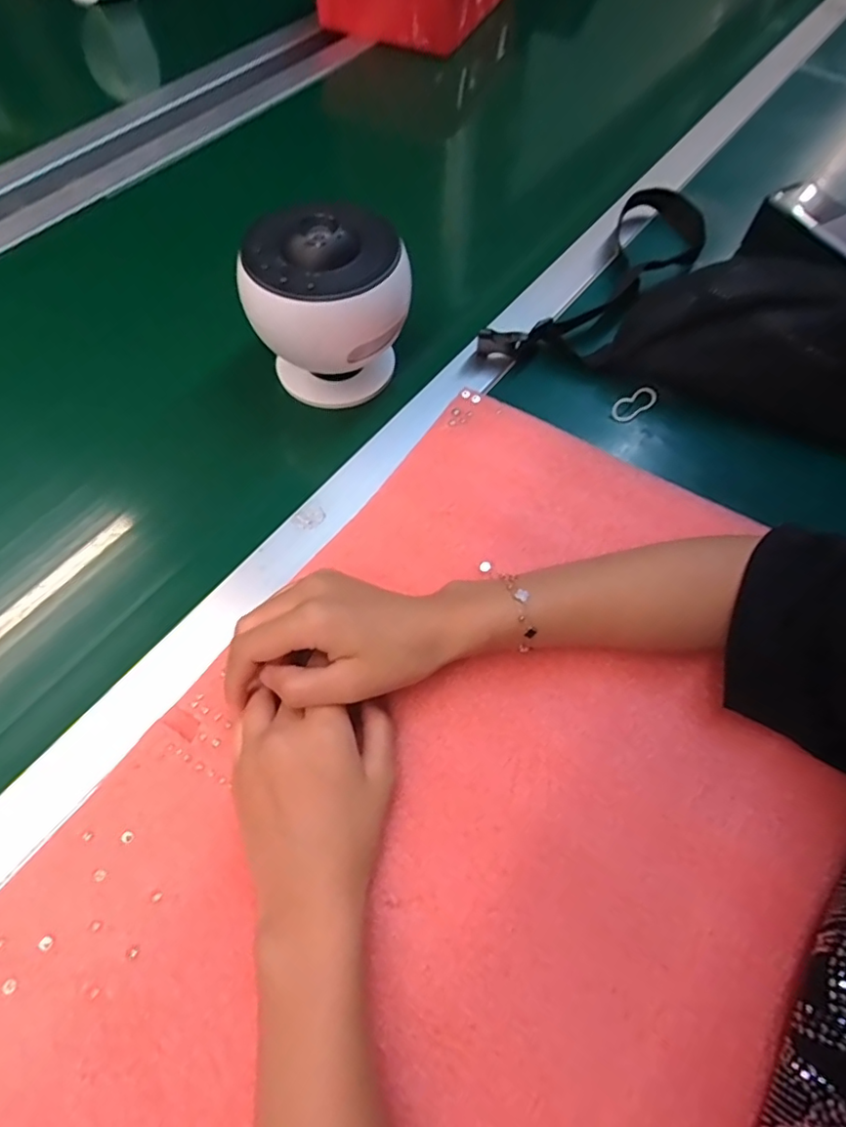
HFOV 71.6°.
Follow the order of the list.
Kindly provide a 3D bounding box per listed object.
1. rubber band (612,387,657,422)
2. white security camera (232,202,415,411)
[{"bbox_3d":[0.166,-0.126,0.458,0.038,0.009,0.018,-28,64,-16],"label":"rubber band"},{"bbox_3d":[-0.067,-0.182,0.427,0.110,0.125,0.094,-4,60,-3],"label":"white security camera"}]

